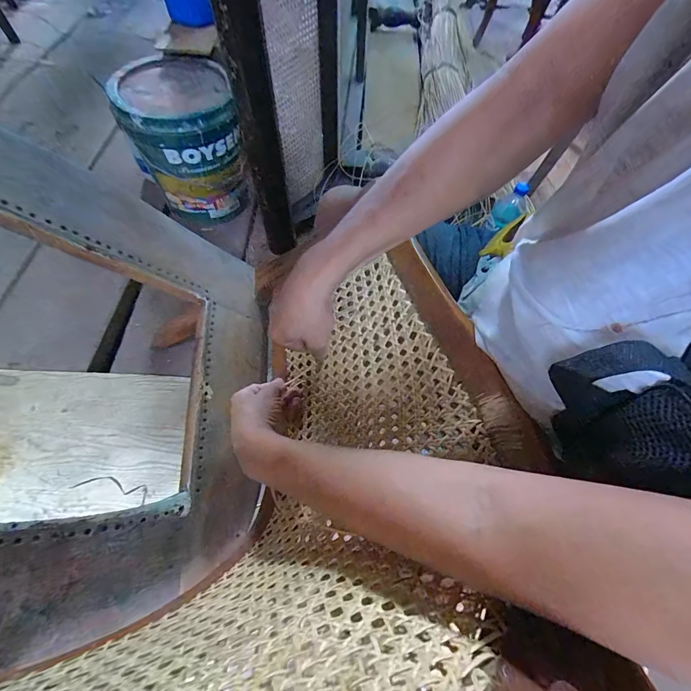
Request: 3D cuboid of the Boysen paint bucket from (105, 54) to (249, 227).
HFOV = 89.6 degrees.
[{"bbox_3d":[-0.436,-0.556,0.976,0.262,0.327,0.290,-14,63,-12],"label":"Boysen paint bucket"}]

